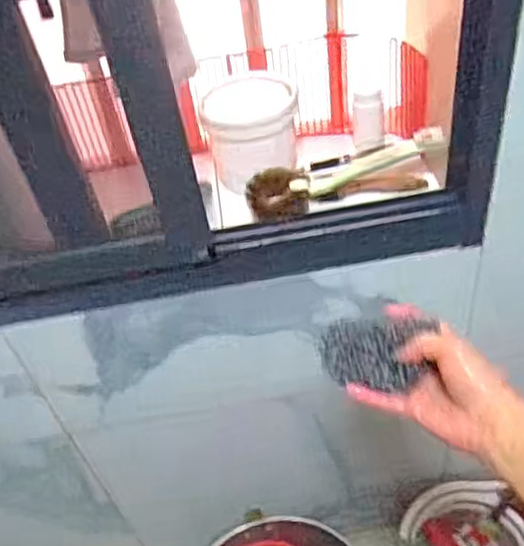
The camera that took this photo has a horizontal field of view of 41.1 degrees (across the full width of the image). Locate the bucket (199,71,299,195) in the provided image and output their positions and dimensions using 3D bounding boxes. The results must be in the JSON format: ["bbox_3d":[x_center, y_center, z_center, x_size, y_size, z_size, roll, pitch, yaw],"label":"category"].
[{"bbox_3d":[-0.012,-0.188,0.920,0.121,0.100,0.117,-3,48,4],"label":"bucket"}]

